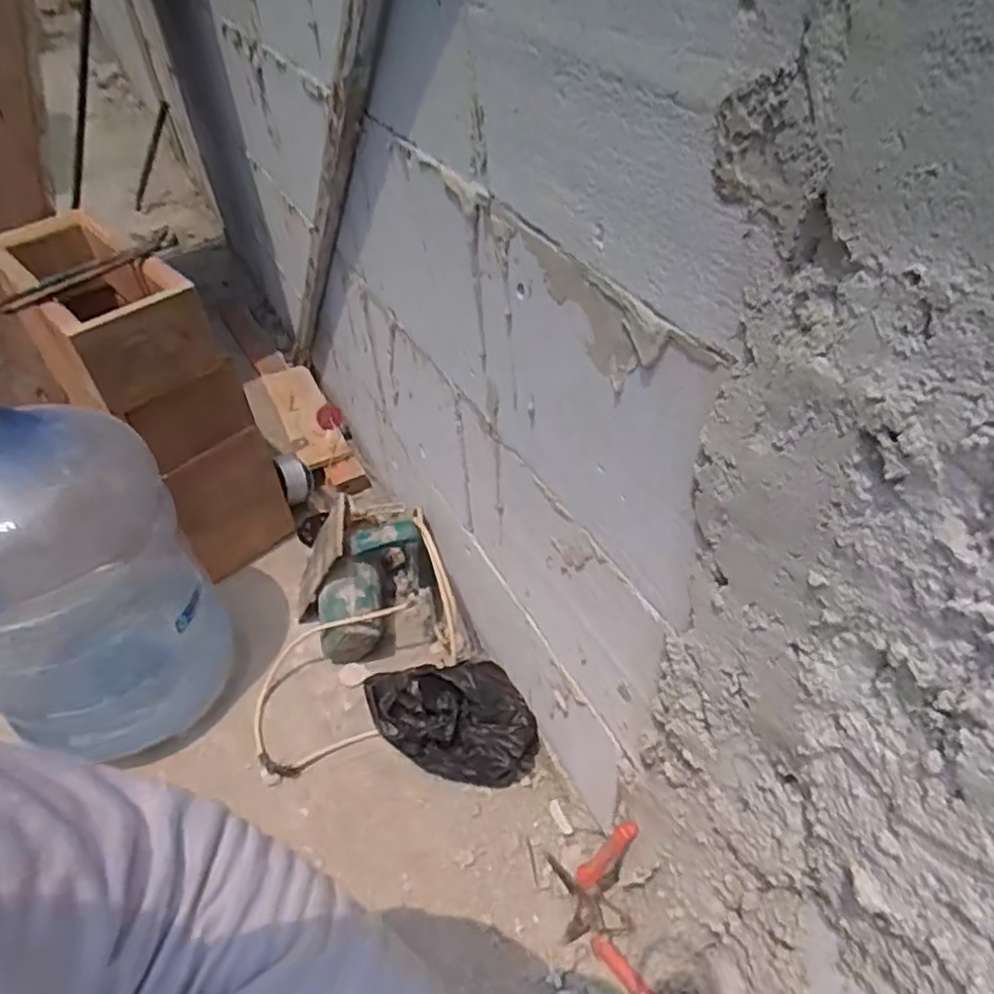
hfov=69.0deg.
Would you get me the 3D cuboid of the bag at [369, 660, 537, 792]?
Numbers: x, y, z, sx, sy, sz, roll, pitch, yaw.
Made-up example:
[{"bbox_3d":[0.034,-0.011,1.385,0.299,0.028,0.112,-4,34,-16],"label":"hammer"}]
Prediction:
[{"bbox_3d":[-0.054,0.261,0.838,0.189,0.090,0.116,-4,43,0],"label":"bag"}]

